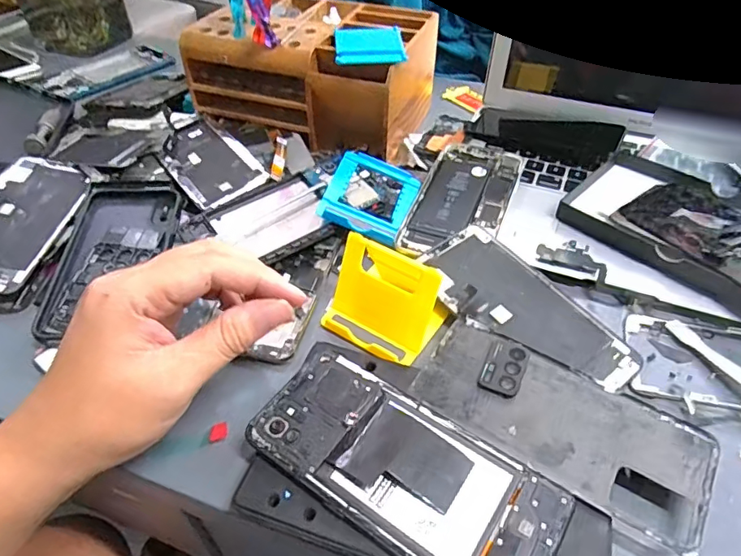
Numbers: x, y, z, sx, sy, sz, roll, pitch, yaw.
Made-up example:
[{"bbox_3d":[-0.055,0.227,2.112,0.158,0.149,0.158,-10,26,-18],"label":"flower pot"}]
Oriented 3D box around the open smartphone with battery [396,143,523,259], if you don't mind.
[{"bbox_3d":[0.080,-0.070,0.429,0.072,0.009,0.156,16,47,16],"label":"open smartphone with battery"}]

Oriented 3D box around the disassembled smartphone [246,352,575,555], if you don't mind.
[{"bbox_3d":[0.016,0.097,0.261,0.155,0.015,0.069,27,55,24],"label":"disassembled smartphone"}]

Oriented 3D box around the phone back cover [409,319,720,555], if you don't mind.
[{"bbox_3d":[0.102,0.079,0.282,0.155,0.006,0.068,23,53,22],"label":"phone back cover"}]

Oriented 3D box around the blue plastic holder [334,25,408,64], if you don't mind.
[{"bbox_3d":[-0.001,-0.202,0.440,0.059,0.007,0.065,-5,45,-4],"label":"blue plastic holder"}]

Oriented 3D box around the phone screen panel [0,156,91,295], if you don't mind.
[{"bbox_3d":[-0.284,-0.047,0.407,0.075,0.008,0.149,12,45,-4],"label":"phone screen panel"}]

